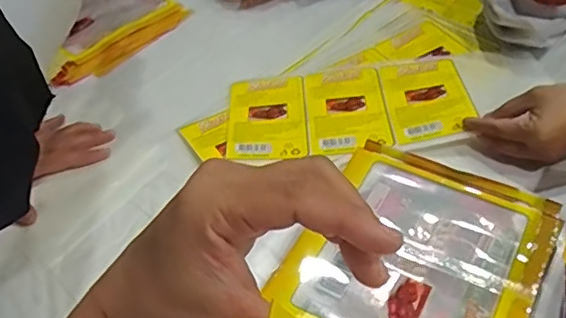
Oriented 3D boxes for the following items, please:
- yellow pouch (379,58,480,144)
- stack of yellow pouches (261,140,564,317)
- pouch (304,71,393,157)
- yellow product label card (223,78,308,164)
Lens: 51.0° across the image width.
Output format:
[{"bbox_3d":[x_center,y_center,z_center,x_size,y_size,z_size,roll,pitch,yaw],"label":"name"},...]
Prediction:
[{"bbox_3d":[0.152,-0.066,0.626,0.083,0.008,0.133,-5,43,3],"label":"yellow pouch"},{"bbox_3d":[0.113,0.071,0.472,0.175,0.028,0.217,20,50,26],"label":"stack of yellow pouches"},{"bbox_3d":[0.068,-0.052,0.632,0.084,0.014,0.128,-5,43,3],"label":"pouch"},{"bbox_3d":[-0.017,-0.045,0.642,0.085,0.009,0.131,-5,43,2],"label":"yellow product label card"}]

